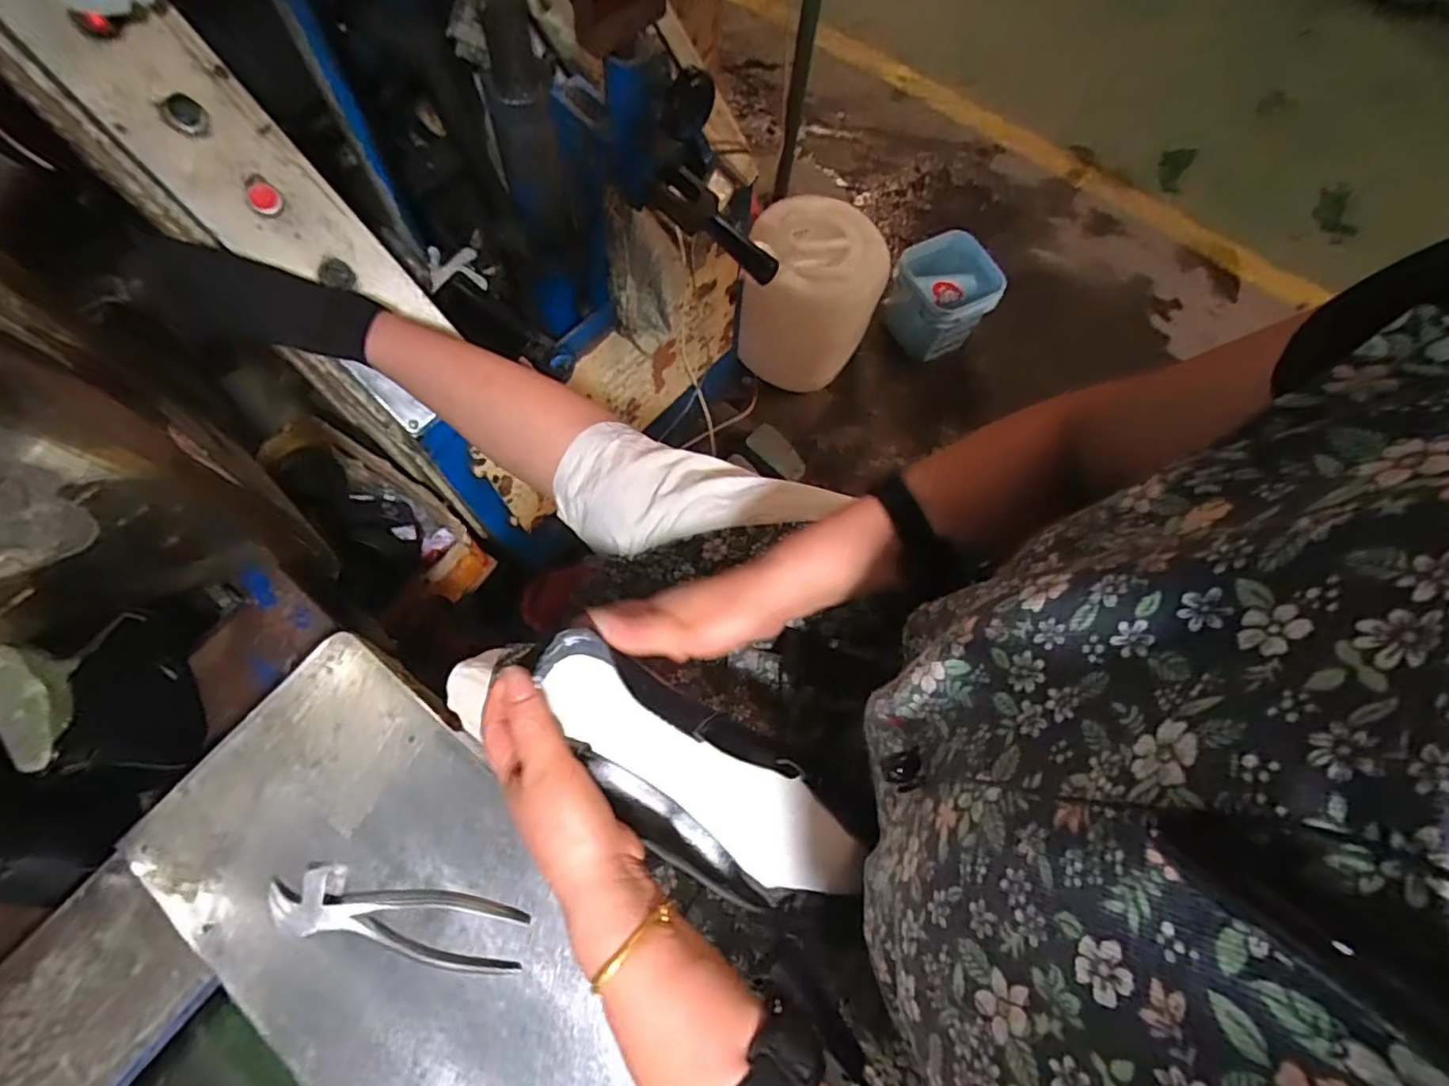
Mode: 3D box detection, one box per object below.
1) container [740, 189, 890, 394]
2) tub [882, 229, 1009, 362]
[{"bbox_3d":[0.189,-0.543,1.446,0.310,0.346,0.275,3,69,-2],"label":"container"},{"bbox_3d":[0.521,-0.603,1.559,0.257,0.163,0.257,-1,81,4],"label":"tub"}]

